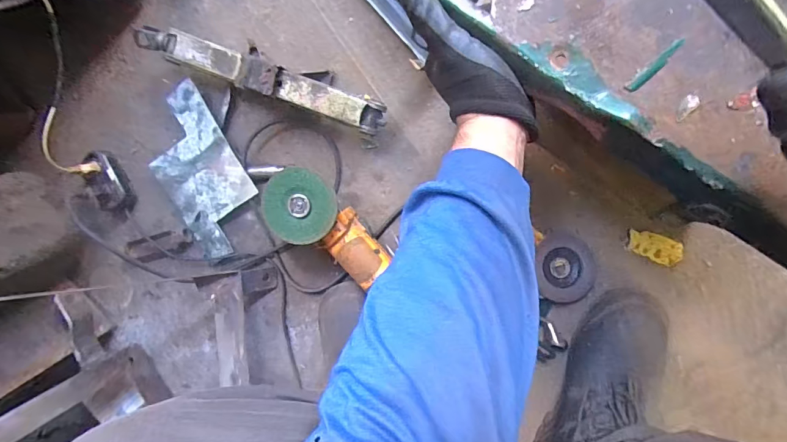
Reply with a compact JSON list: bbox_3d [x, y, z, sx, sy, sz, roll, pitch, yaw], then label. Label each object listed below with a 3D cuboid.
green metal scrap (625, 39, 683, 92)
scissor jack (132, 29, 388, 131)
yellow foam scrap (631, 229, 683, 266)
[{"bbox_3d":[0.196,-0.116,0.301,0.048,0.004,0.009,-44,89,10],"label":"green metal scrap"},{"bbox_3d":[-0.182,-0.202,0.547,0.363,0.091,0.066,22,99,5],"label":"scissor jack"},{"bbox_3d":[0.358,0.036,0.547,0.071,0.005,0.035,21,99,5],"label":"yellow foam scrap"}]

